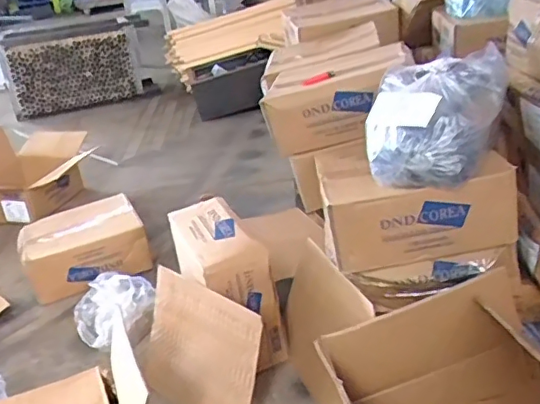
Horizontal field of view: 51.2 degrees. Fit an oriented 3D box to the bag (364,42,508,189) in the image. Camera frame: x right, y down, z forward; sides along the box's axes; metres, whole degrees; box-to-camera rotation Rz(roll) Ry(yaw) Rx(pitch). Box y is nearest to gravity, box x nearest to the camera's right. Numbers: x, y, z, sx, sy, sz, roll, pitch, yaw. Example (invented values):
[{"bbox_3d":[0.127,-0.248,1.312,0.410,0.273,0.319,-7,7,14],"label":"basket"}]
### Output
[{"bbox_3d":[0.283,-0.142,0.970,0.215,0.159,0.221,4,27,22],"label":"bag"}]

